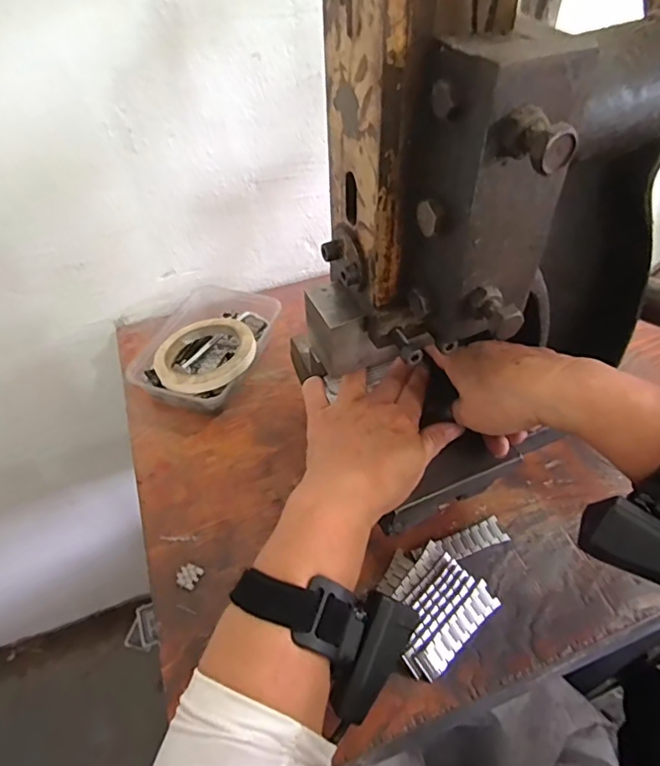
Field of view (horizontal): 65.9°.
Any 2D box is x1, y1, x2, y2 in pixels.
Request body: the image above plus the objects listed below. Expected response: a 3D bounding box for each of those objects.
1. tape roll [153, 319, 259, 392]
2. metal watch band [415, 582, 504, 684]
[{"bbox_3d":[-0.130,-0.033,0.528,0.101,0.017,0.103,-1,47,1],"label":"tape roll"},{"bbox_3d":[0.094,0.180,0.372,0.079,0.004,0.021,-34,83,-26],"label":"metal watch band"}]

